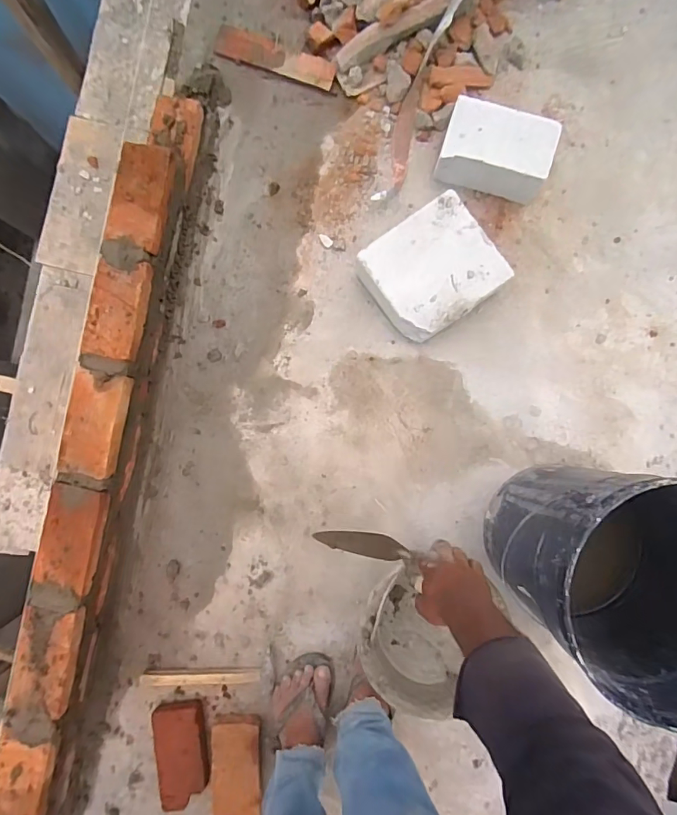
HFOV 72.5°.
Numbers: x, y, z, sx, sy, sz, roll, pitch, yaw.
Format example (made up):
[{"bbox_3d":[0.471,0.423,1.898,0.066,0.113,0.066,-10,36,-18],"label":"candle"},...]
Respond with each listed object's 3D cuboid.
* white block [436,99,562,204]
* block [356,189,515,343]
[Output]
[{"bbox_3d":[0.301,-0.488,0.899,0.197,0.102,0.126,17,88,2],"label":"white block"},{"bbox_3d":[0.179,-0.257,0.893,0.216,0.107,0.202,-35,87,0],"label":"block"}]

